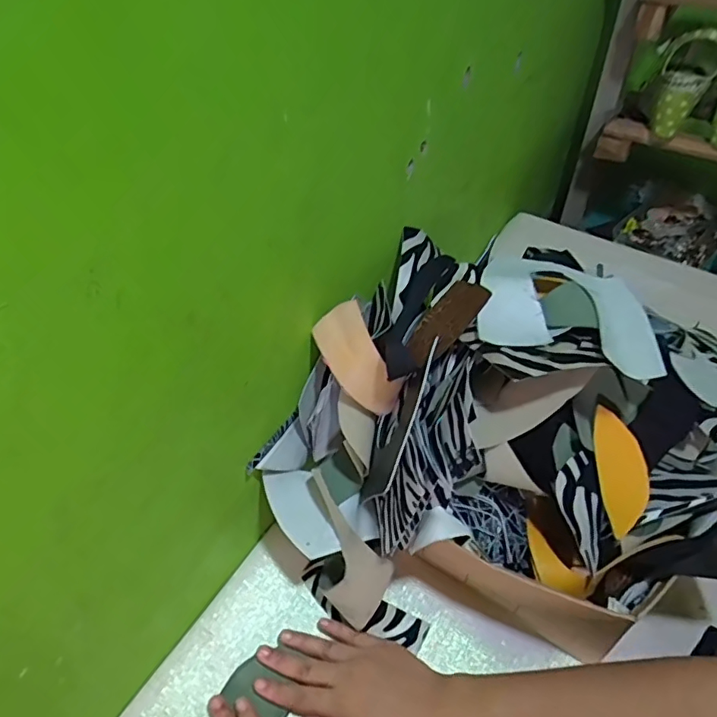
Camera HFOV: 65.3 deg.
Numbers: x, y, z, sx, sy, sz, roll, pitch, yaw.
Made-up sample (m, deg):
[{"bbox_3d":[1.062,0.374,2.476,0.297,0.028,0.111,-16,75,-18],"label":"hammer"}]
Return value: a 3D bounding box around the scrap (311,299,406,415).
[{"bbox_3d":[-0.002,0.004,0.457,0.051,0.093,0.018,-23,15,26],"label":"scrap"}]

